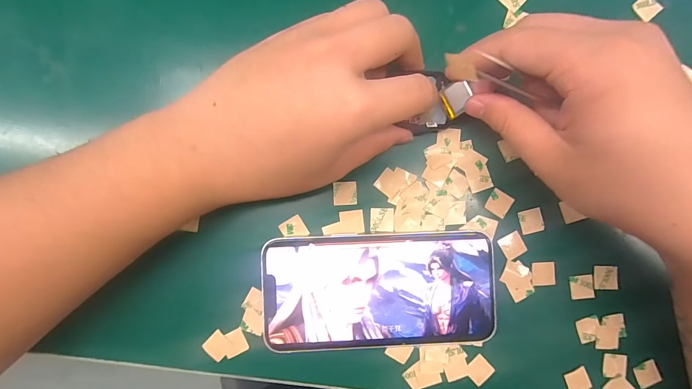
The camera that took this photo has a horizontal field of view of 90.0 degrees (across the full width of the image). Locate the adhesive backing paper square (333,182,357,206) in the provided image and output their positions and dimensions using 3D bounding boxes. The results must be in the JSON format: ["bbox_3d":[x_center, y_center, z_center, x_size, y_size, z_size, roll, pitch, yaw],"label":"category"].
[{"bbox_3d":[0.000,-0.001,0.224,0.015,0.004,0.015,-2,87,-3],"label":"adhesive backing paper square"}]

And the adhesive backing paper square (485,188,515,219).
[{"bbox_3d":[0.101,0.006,0.227,0.015,0.004,0.015,33,88,-2],"label":"adhesive backing paper square"}]

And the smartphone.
[{"bbox_3d":[0.021,0.060,0.219,0.143,0.009,0.070,-2,89,-2],"label":"smartphone"}]

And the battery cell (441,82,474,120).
[{"bbox_3d":[0.067,-0.057,0.207,0.004,0.019,0.018,-27,96,-43],"label":"battery cell"}]

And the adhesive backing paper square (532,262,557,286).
[{"bbox_3d":[0.130,0.052,0.227,0.016,0.004,0.015,-2,88,-2],"label":"adhesive backing paper square"}]

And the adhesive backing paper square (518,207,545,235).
[{"bbox_3d":[0.122,0.017,0.227,0.015,0.004,0.015,-13,81,1],"label":"adhesive backing paper square"}]

